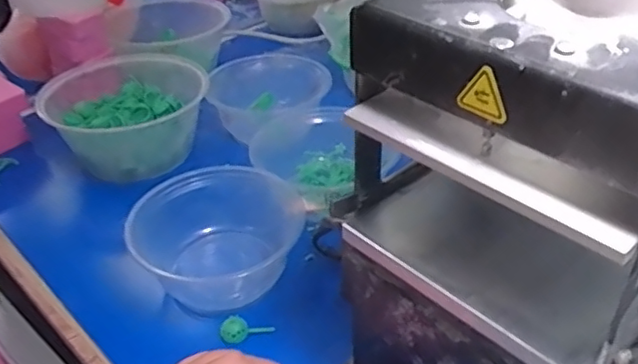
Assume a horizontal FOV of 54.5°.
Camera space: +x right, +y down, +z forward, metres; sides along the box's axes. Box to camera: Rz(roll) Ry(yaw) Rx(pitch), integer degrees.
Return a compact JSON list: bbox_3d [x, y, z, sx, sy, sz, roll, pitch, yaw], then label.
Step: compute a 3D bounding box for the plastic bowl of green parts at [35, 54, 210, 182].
[{"bbox_3d":[-0.196,-0.069,0.648,0.158,0.068,0.158,-1,36,1],"label":"plastic bowl of green parts"}]

